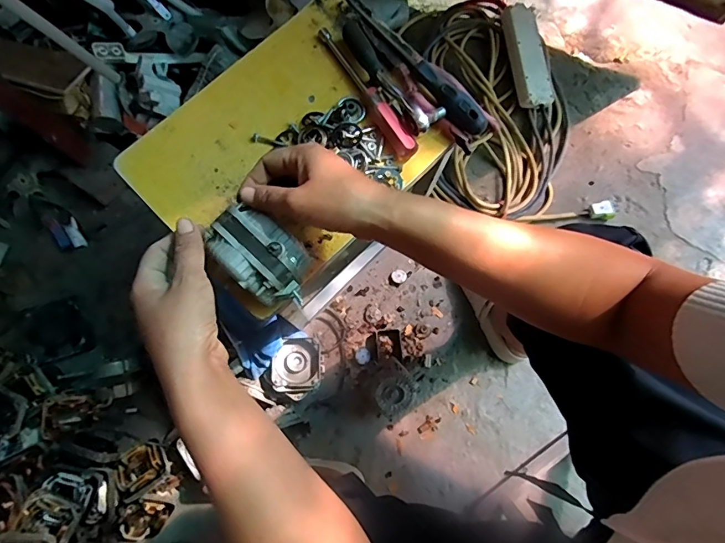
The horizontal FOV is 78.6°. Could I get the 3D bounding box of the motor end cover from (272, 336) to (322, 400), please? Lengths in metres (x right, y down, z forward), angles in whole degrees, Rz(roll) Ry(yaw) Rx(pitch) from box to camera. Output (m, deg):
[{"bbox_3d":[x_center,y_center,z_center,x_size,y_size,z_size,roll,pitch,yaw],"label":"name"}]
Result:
[{"bbox_3d":[-0.114,0.166,0.770,0.083,0.020,0.100,3,77,1],"label":"motor end cover"}]

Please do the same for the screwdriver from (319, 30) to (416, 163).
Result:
[{"bbox_3d":[0.004,-0.200,0.484,0.021,0.019,0.180,-30,79,-6],"label":"screwdriver"}]

